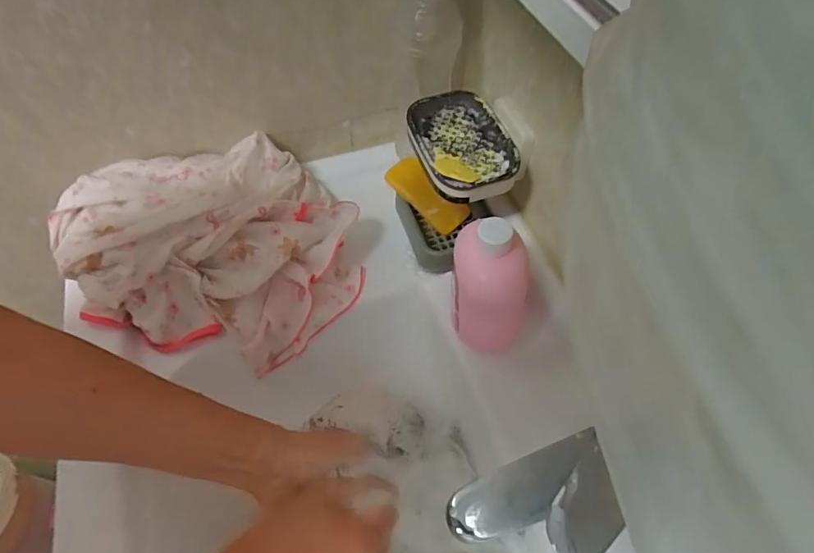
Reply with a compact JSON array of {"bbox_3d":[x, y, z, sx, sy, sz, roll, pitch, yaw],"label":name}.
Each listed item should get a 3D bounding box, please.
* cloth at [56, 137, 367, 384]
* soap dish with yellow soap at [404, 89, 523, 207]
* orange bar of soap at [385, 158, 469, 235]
[{"bbox_3d":[-0.195,-0.034,0.518,0.286,0.129,0.212,5,56,3],"label":"cloth"},{"bbox_3d":[0.054,-0.133,0.491,0.087,0.022,0.130,-14,57,-10],"label":"soap dish with yellow soap"},{"bbox_3d":[0.023,-0.093,0.553,0.101,0.042,0.022,42,37,8],"label":"orange bar of soap"}]

